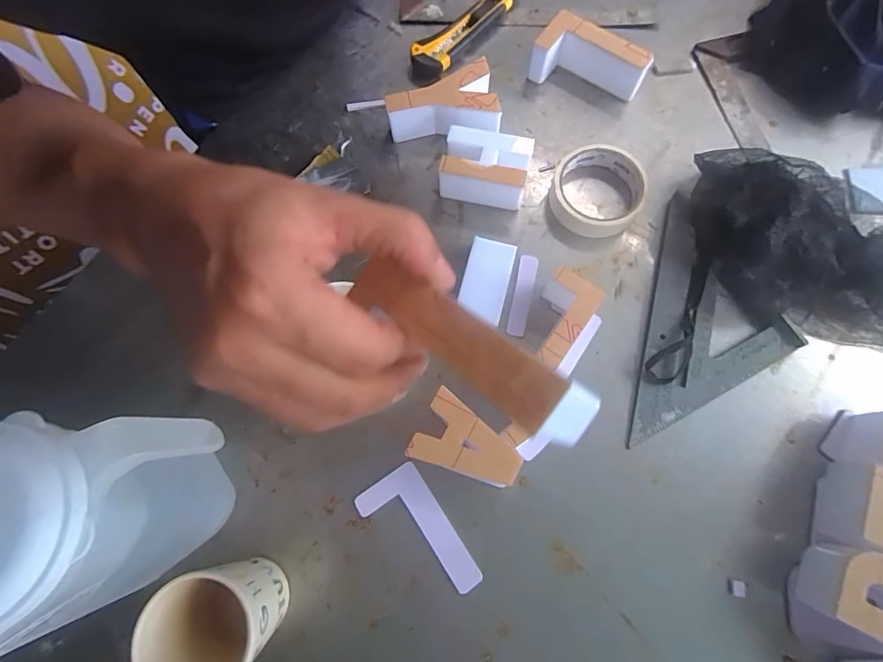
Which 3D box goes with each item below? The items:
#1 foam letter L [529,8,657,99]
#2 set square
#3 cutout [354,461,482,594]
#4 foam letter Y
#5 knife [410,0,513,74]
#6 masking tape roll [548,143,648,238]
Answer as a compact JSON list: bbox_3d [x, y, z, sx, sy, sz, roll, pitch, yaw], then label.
[{"bbox_3d":[0.156,-0.282,0.454,0.115,0.046,0.055,27,76,8],"label":"foam letter L"},{"bbox_3d":[0.202,-0.013,0.393,0.172,0.010,0.167,-31,75,-5],"label":"set square"},{"bbox_3d":[-0.020,0.170,0.352,0.057,0.004,0.109,-33,76,-8],"label":"cutout"},{"bbox_3d":[0.001,-0.226,0.439,0.110,0.047,0.065,-13,74,-3],"label":"foam letter Y"},{"bbox_3d":[0.031,-0.347,0.485,0.042,0.023,0.161,40,78,11],"label":"knife"},{"bbox_3d":[0.154,-0.138,0.421,0.086,0.031,0.082,0,74,1],"label":"masking tape roll"}]

